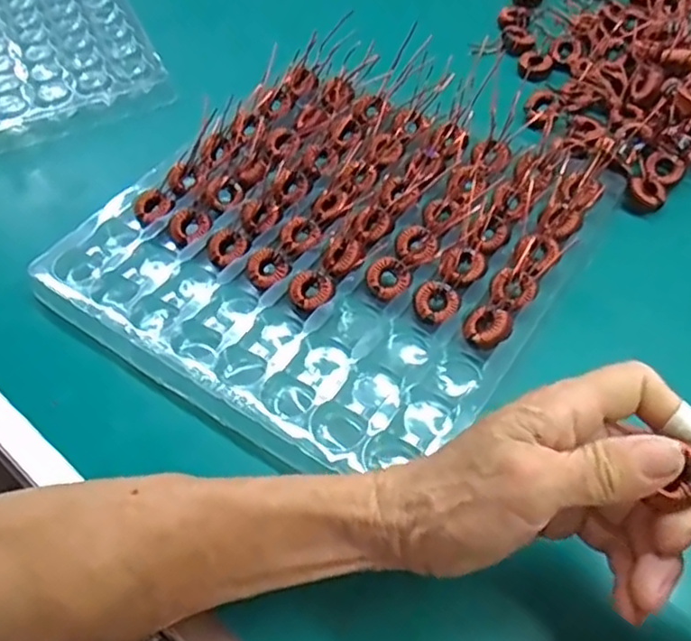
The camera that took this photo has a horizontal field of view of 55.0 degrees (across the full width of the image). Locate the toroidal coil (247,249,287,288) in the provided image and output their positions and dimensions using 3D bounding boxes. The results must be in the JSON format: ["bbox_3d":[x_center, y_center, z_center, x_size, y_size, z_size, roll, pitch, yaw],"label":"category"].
[{"bbox_3d":[-0.049,-0.033,0.425,0.027,0.007,0.027,-1,54,2],"label":"toroidal coil"}]

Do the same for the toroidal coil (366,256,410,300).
[{"bbox_3d":[0.027,-0.027,0.415,0.026,0.012,0.026,-1,54,2],"label":"toroidal coil"}]

